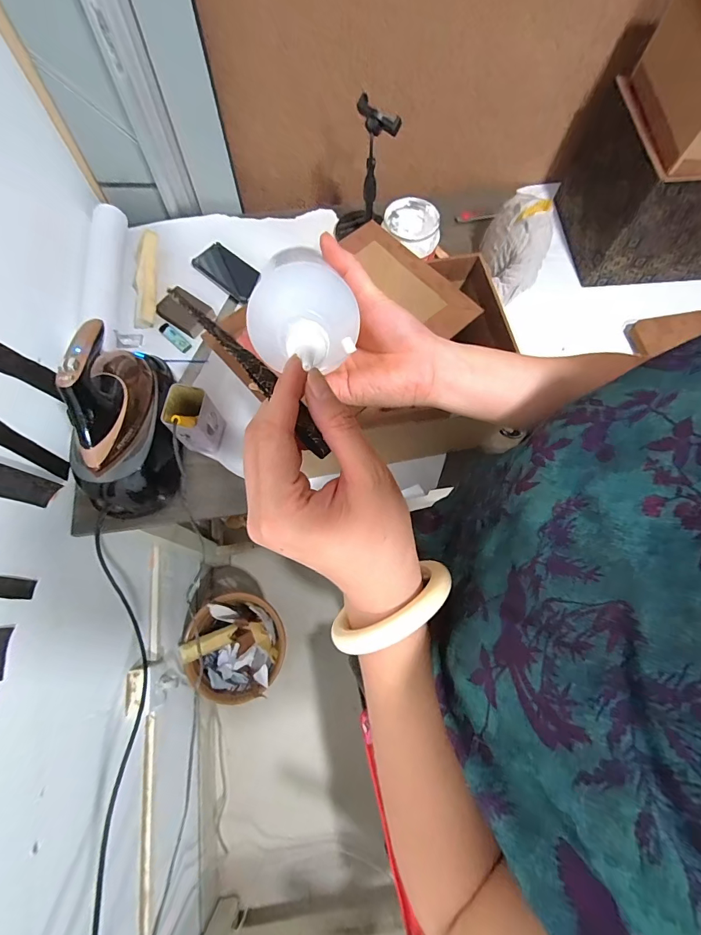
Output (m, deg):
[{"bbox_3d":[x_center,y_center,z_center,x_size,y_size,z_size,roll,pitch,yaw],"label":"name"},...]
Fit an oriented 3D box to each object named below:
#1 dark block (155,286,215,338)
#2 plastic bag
[{"bbox_3d":[-0.344,-0.327,0.825,0.111,0.031,0.074,35,74,11],"label":"dark block"},{"bbox_3d":[0.338,-0.452,0.811,0.104,0.142,0.170,-12,72,-5],"label":"plastic bag"}]

